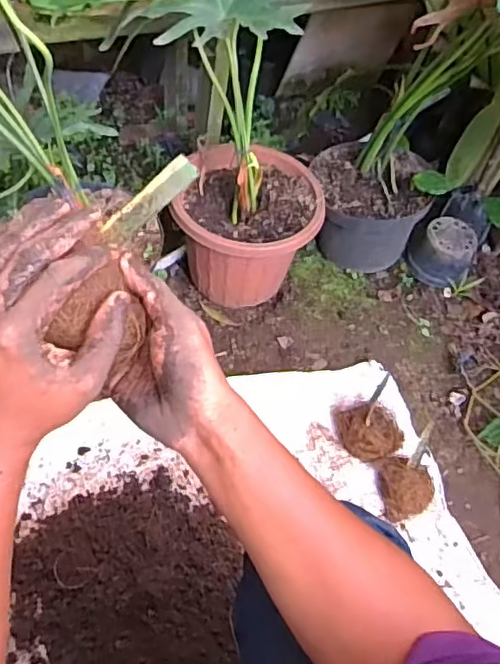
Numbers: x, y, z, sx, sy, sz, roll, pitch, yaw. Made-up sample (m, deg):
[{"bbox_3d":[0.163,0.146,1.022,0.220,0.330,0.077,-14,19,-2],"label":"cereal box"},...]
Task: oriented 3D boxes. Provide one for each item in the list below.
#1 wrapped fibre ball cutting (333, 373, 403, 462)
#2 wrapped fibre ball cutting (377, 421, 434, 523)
[{"bbox_3d":[0.211,0.144,0.991,0.125,0.156,0.115,18,51,8],"label":"wrapped fibre ball cutting"},{"bbox_3d":[0.262,0.235,0.949,0.091,0.164,0.094,3,50,-4],"label":"wrapped fibre ball cutting"}]

